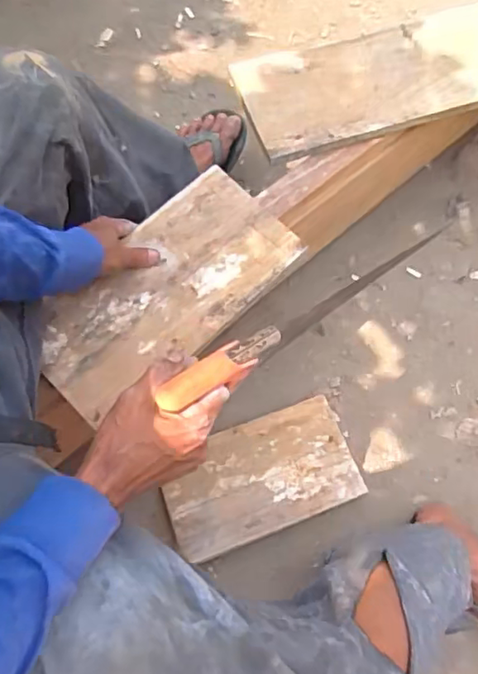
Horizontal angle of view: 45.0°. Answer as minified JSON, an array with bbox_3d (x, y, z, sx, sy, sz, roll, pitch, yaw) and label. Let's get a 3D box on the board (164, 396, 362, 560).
[{"bbox_3d":[0.035,0.220,0.912,0.298,0.035,0.174,-20,74,-5],"label":"board"}]

